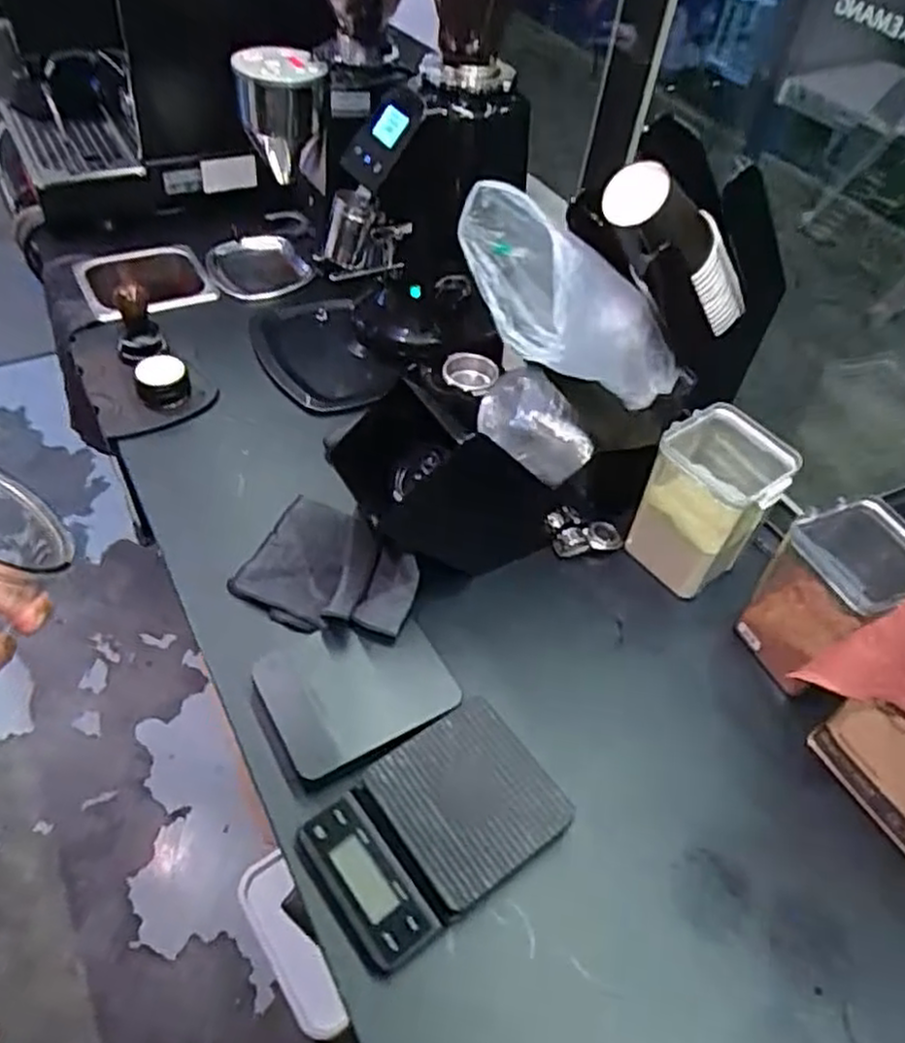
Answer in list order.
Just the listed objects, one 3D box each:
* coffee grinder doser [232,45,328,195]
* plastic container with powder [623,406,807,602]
[{"bbox_3d":[-0.222,-0.518,0.977,0.105,0.163,0.094,-7,50,-12],"label":"coffee grinder doser"},{"bbox_3d":[0.265,-0.016,0.785,0.113,0.164,0.116,-33,60,-30],"label":"plastic container with powder"}]

